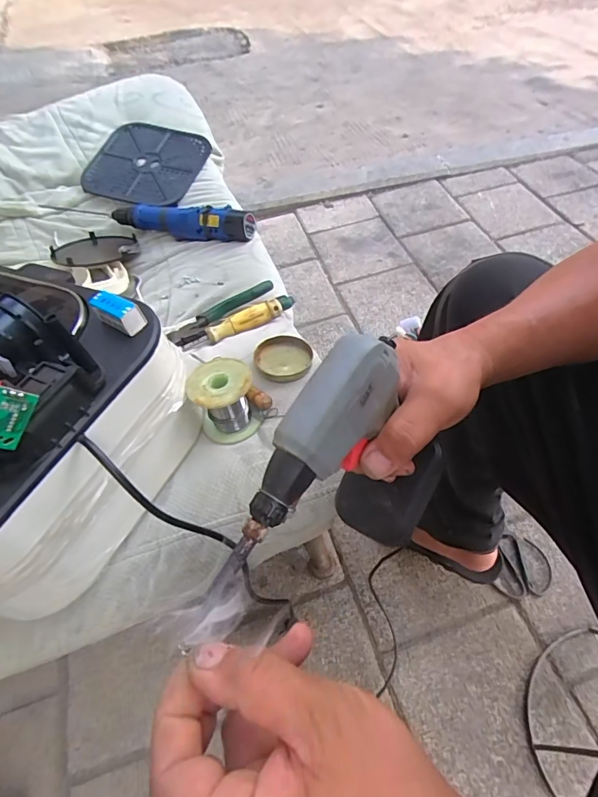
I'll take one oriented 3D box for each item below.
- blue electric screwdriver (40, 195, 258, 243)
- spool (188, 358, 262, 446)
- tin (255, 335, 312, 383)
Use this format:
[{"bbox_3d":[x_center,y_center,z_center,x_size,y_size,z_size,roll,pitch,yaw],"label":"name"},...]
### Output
[{"bbox_3d":[-0.205,-0.309,0.777,0.269,0.048,0.048,13,56,15],"label":"blue electric screwdriver"},{"bbox_3d":[-0.077,0.003,0.469,0.061,0.061,0.066,-13,53,-3],"label":"spool"},{"bbox_3d":[-0.018,-0.046,0.517,0.065,0.011,0.068,-11,53,-1],"label":"tin"}]

